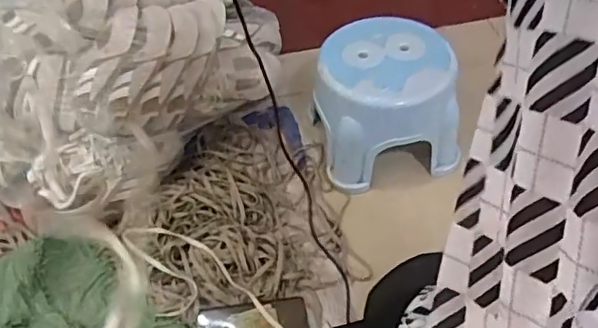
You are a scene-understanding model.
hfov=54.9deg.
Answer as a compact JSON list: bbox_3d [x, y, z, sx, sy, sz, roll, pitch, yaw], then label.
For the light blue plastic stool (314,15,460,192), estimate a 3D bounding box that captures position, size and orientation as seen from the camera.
[{"bbox_3d":[0.154,-0.111,1.065,0.239,0.200,0.233,-1,51,1],"label":"light blue plastic stool"}]

